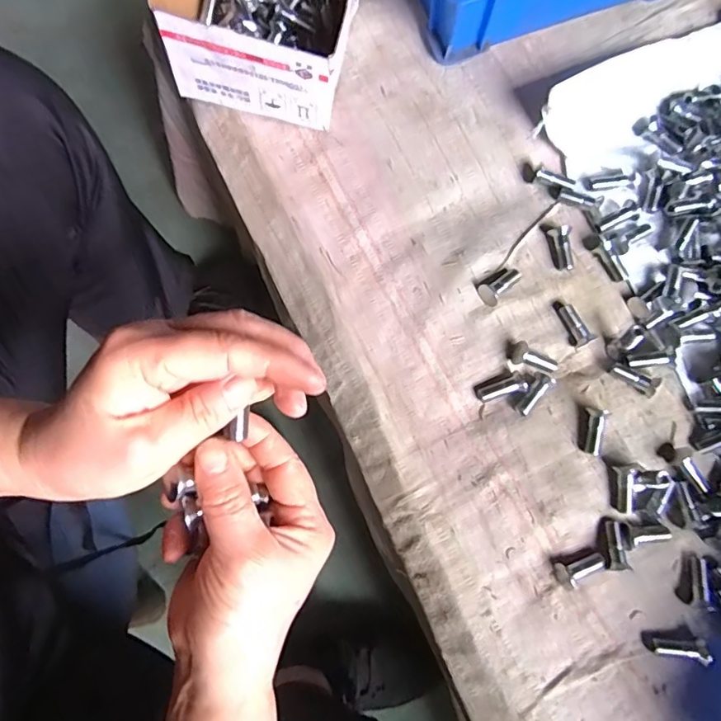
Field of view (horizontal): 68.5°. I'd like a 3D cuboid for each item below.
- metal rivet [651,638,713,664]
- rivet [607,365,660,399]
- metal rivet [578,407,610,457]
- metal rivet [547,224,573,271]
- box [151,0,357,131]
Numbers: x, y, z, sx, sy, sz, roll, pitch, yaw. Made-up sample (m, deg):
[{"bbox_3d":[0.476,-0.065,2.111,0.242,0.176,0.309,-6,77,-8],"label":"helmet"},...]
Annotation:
[{"bbox_3d":[0.227,0.203,0.374,0.037,0.009,0.014,9,78,-1],"label":"metal rivet"},{"bbox_3d":[0.215,0.014,0.416,0.035,0.014,0.013,33,79,9],"label":"rivet"},{"bbox_3d":[0.177,0.054,0.403,0.013,0.015,0.034,15,78,0],"label":"metal rivet"},{"bbox_3d":[0.165,-0.092,0.435,0.015,0.012,0.035,-8,88,-1],"label":"metal rivet"},{"bbox_3d":[-0.076,-0.282,0.416,0.142,0.075,0.150,15,77,-1],"label":"box"}]

